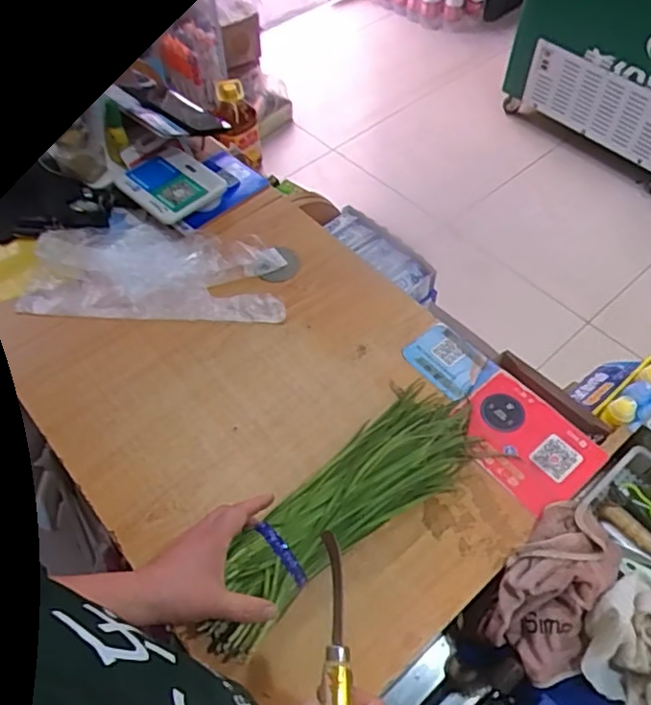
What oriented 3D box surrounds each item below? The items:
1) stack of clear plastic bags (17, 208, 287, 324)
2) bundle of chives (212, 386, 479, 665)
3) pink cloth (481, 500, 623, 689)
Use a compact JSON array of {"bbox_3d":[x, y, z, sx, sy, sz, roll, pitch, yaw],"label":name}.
[{"bbox_3d":[-0.232,-0.127,0.862,0.344,0.029,0.202,5,56,5],"label":"stack of clear plastic bags"},{"bbox_3d":[0.020,0.156,0.628,0.355,0.056,0.106,-34,61,-25],"label":"bundle of chives"},{"bbox_3d":[0.234,0.235,0.616,0.101,0.067,0.171,26,60,18],"label":"pink cloth"}]

